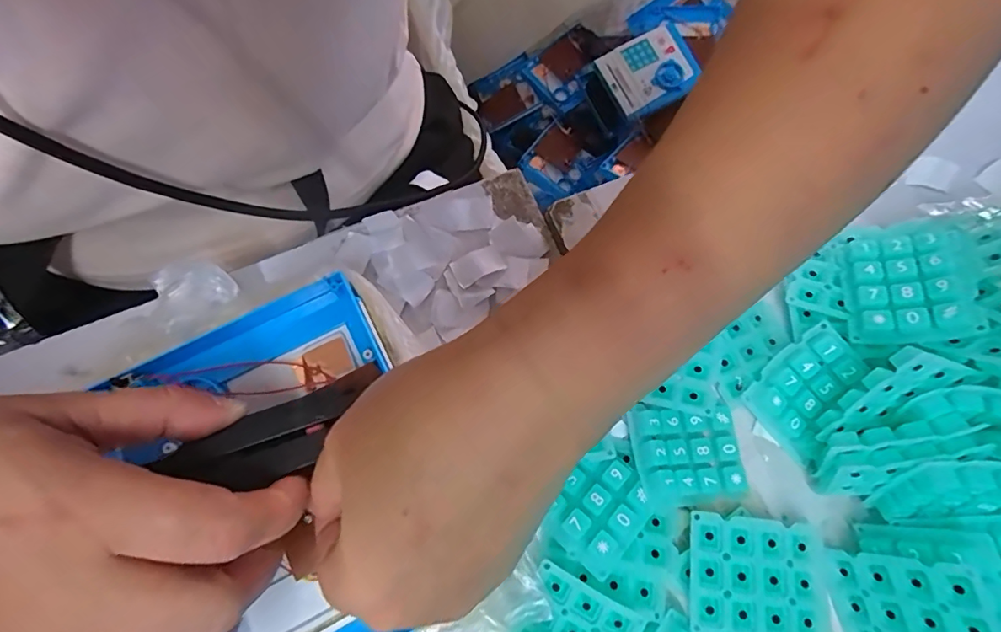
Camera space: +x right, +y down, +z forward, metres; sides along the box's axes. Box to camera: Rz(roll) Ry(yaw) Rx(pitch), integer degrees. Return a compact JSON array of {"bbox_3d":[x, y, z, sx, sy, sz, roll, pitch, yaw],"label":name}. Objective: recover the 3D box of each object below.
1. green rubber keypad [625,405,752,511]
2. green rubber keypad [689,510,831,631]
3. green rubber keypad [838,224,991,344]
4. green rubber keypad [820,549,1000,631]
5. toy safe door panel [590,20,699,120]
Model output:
[{"bbox_3d":[0.091,0.066,0.241,0.053,0.012,0.046,-7,73,-3],"label":"green rubber keypad"},{"bbox_3d":[0.115,0.117,0.221,0.058,0.004,0.048,5,73,1],"label":"green rubber keypad"},{"bbox_3d":[0.196,-0.018,0.240,0.049,0.008,0.061,-8,58,33],"label":"green rubber keypad"},{"bbox_3d":[0.171,0.127,0.207,0.004,0.059,0.049,-4,77,-30],"label":"green rubber keypad"},{"bbox_3d":[0.261,-0.424,0.856,0.150,0.033,0.133,-26,74,-8],"label":"toy safe door panel"}]

